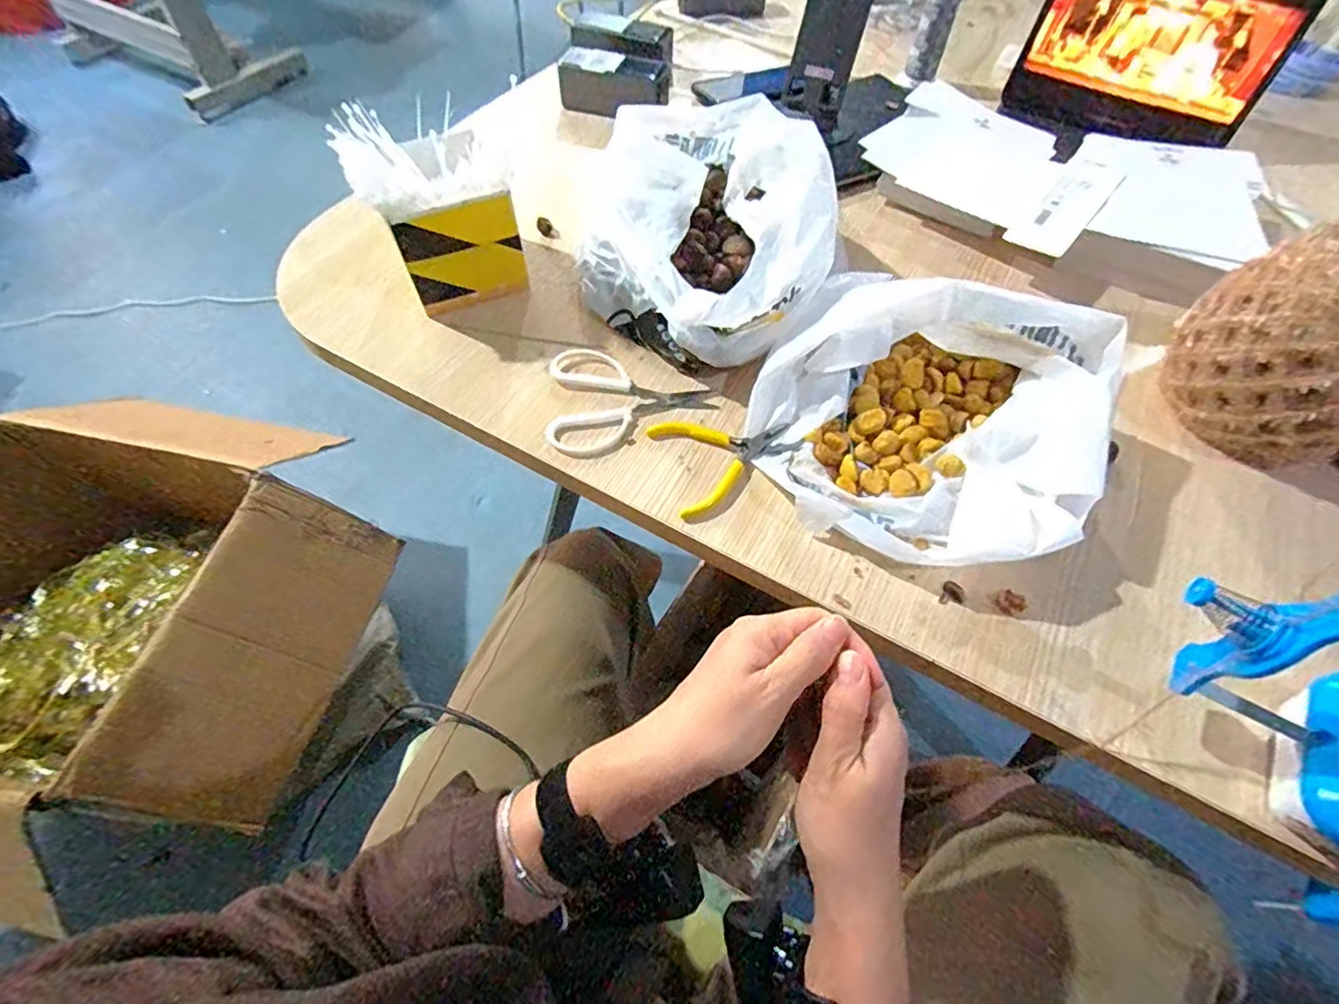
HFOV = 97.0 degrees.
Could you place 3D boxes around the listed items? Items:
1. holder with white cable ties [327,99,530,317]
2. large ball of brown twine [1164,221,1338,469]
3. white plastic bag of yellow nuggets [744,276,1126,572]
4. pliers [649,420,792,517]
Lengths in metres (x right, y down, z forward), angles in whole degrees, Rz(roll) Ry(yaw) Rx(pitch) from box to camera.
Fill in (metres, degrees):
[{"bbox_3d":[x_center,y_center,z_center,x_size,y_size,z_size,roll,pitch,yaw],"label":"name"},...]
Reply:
[{"bbox_3d":[-0.197,-0.246,0.514,0.112,0.140,0.069,-27,64,-16],"label":"holder with white cable ties"},{"bbox_3d":[0.482,-0.116,0.453,0.127,0.143,0.147,-35,66,-20],"label":"large ball of brown twine"},{"bbox_3d":[0.185,-0.064,0.444,0.239,0.093,0.211,23,62,12],"label":"white plastic bag of yellow nuggets"},{"bbox_3d":[0.045,-0.039,0.472,0.103,0.009,0.092,-14,61,-10],"label":"pliers"}]

